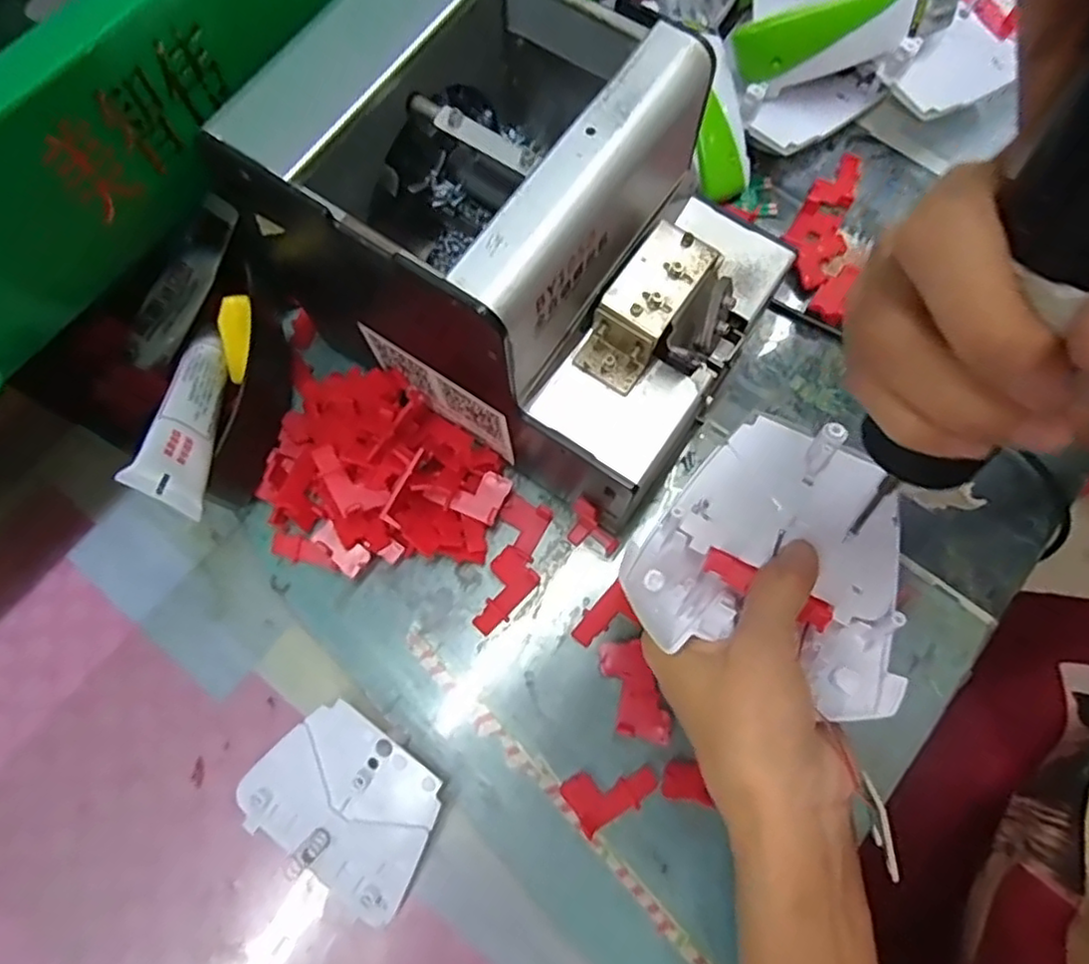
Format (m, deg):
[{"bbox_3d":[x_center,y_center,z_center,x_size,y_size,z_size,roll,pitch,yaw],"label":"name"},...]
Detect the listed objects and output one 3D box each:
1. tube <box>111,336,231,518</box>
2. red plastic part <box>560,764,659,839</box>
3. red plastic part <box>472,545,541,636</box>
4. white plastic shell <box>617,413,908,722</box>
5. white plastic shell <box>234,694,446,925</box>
[{"bbox_3d":[-0.146,-0.029,0.273,0.017,0.023,0.103,-11,45,-4],"label":"tube"},{"bbox_3d":[0.029,0.132,0.283,0.038,0.007,0.022,-24,75,-6],"label":"red plastic part"},{"bbox_3d":[-0.020,0.050,0.309,0.022,0.004,0.040,38,77,11],"label":"red plastic part"},{"bbox_3d":[0.090,0.022,0.251,0.094,0.030,0.102,24,78,4],"label":"white plastic shell"},{"bbox_3d":[-0.084,0.134,0.277,0.079,0.018,0.065,30,76,9],"label":"white plastic shell"}]

